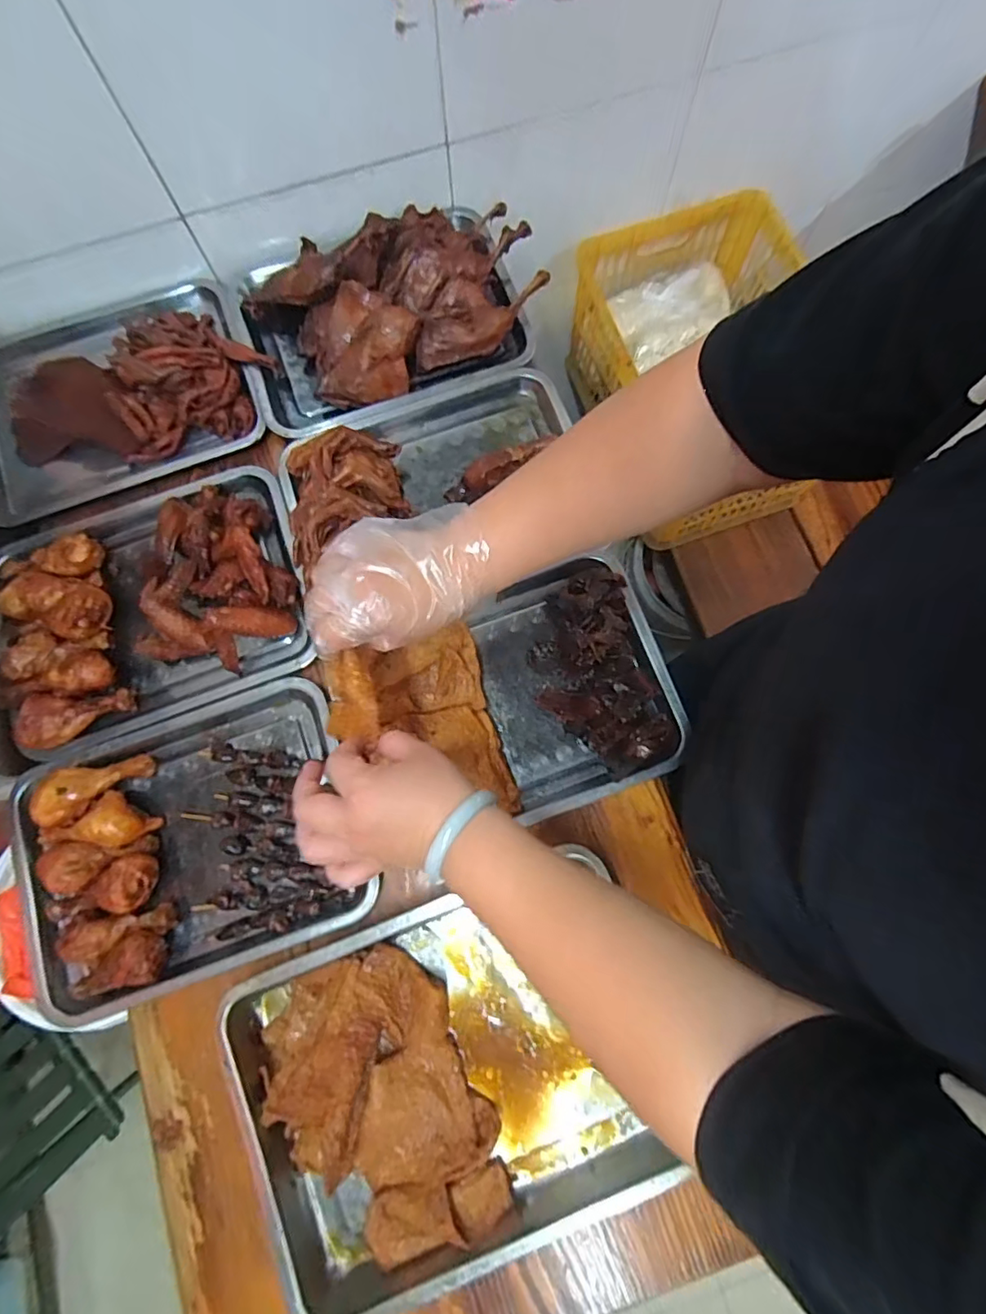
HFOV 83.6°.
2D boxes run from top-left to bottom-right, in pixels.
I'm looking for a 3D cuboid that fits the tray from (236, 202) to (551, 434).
[{"bbox_3d":[-0.133,-0.449,0.694,0.370,0.091,0.264,-17,79,-3],"label":"tray"}]

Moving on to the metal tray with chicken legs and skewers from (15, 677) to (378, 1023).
[{"bbox_3d":[-0.316,0.191,0.573,0.347,0.051,0.262,-18,79,-3],"label":"metal tray with chicken legs and skewers"}]

